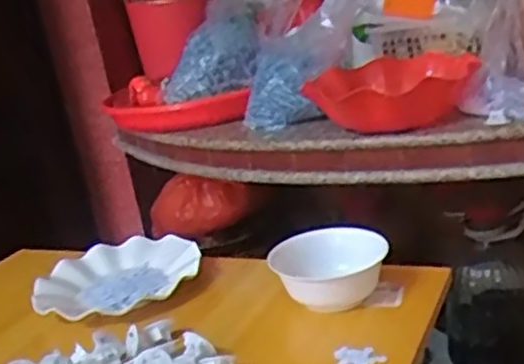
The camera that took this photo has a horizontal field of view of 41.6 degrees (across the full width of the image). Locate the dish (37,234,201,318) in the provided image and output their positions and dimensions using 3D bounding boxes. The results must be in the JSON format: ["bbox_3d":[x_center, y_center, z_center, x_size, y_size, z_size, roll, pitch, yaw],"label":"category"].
[{"bbox_3d":[-0.162,0.105,0.779,0.179,0.029,0.158,-11,23,-15],"label":"dish"}]

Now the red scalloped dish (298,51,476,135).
[{"bbox_3d":[0.171,-0.123,0.923,0.219,0.063,0.214,-5,22,-1],"label":"red scalloped dish"}]

